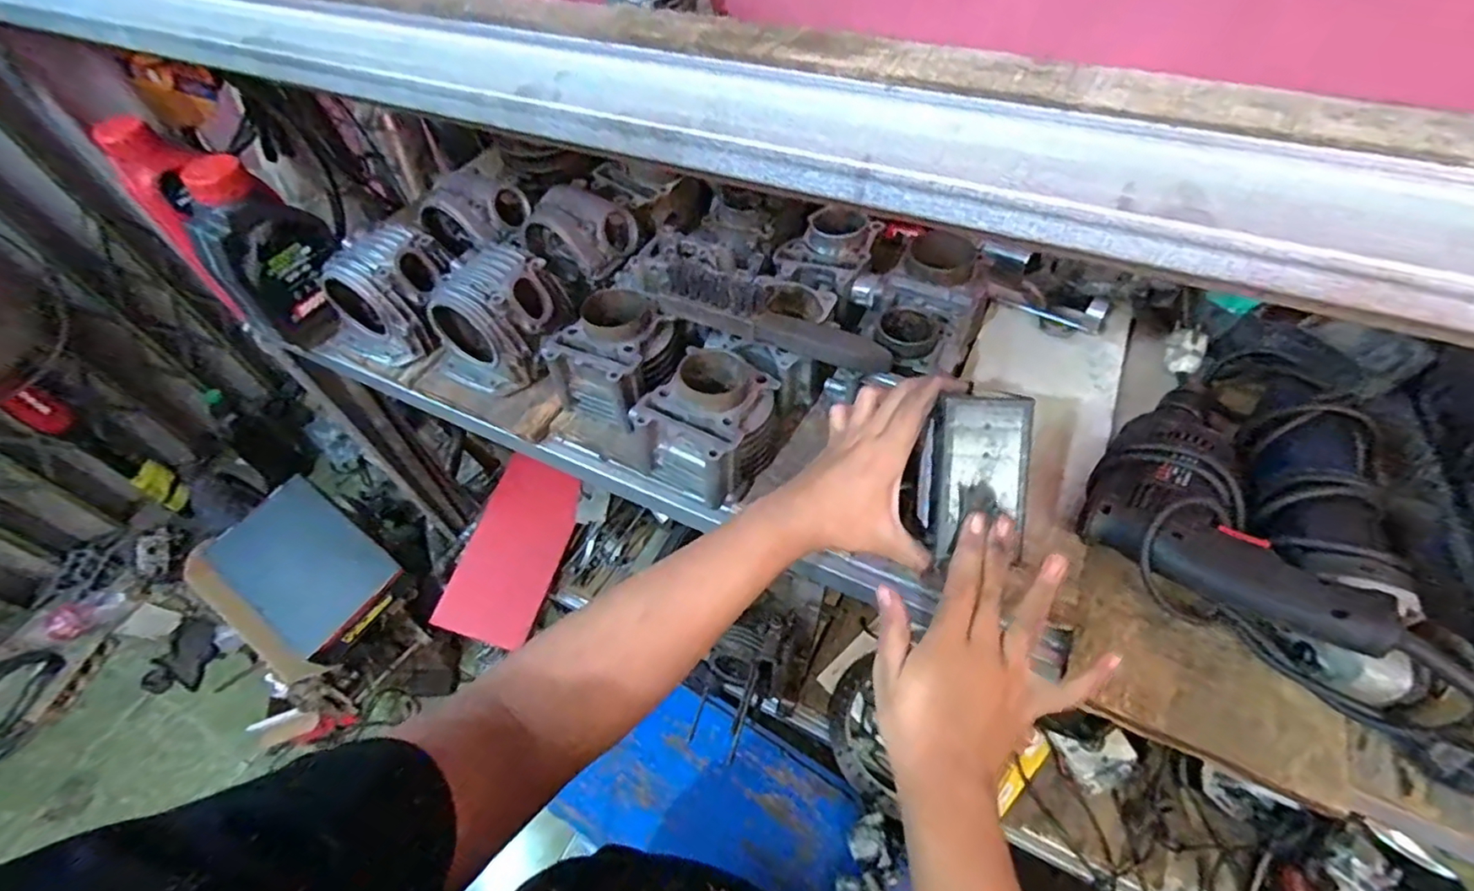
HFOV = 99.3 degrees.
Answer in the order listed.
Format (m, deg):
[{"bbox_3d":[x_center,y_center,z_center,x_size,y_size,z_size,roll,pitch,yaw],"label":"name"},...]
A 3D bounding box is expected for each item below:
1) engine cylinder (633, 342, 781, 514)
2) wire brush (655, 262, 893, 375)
[{"bbox_3d":[-0.019,-0.018,0.589,0.099,0.085,0.122,27,60,23],"label":"engine cylinder"},{"bbox_3d":[0.034,-0.119,0.604,0.230,0.065,0.029,19,58,18],"label":"wire brush"}]

